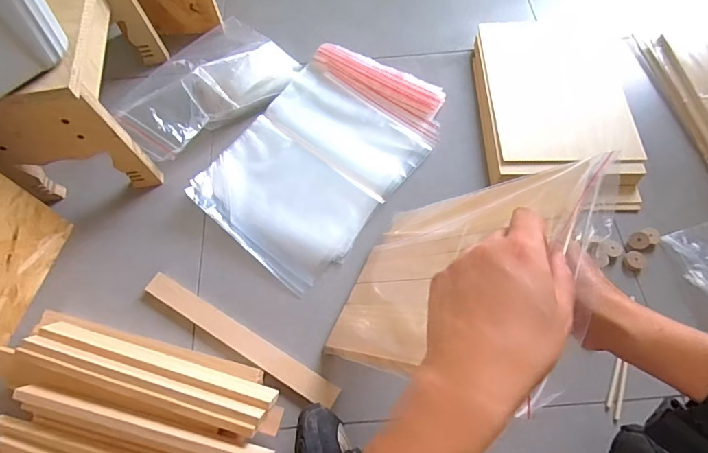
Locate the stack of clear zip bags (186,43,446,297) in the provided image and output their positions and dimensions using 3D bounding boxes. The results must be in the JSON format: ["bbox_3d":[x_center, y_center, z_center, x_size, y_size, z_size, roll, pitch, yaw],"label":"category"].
[{"bbox_3d":[-0.048,-0.120,0.668,0.263,0.032,0.391,36,69,16],"label":"stack of clear zip bags"}]

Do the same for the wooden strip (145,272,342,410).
[{"bbox_3d":[-0.151,0.146,0.554,0.297,0.011,0.030,28,61,15],"label":"wooden strip"}]

